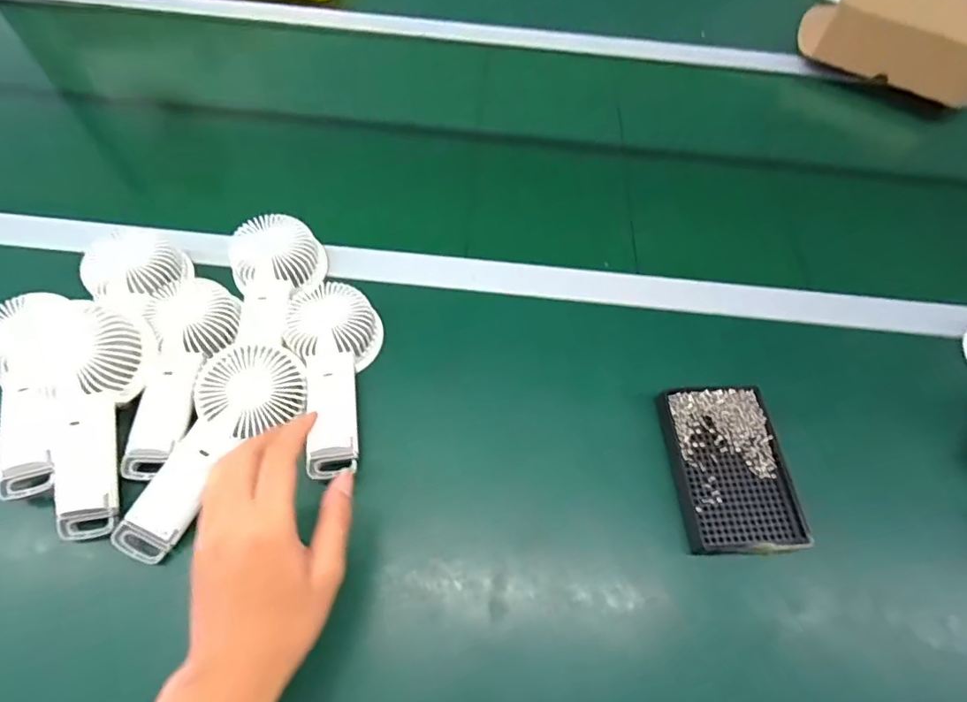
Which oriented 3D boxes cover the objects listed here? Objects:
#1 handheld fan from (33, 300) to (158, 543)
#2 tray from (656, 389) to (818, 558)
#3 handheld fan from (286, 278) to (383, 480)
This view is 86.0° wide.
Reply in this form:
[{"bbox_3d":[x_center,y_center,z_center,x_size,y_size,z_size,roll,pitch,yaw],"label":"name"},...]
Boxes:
[{"bbox_3d":[-0.303,0.053,0.407,0.062,0.048,0.180,-2,82,-5],"label":"handheld fan"},{"bbox_3d":[0.208,0.099,0.442,0.092,0.021,0.138,-4,61,-5],"label":"tray"},{"bbox_3d":[-0.131,0.016,0.459,0.083,0.036,0.165,-6,66,-8],"label":"handheld fan"}]

